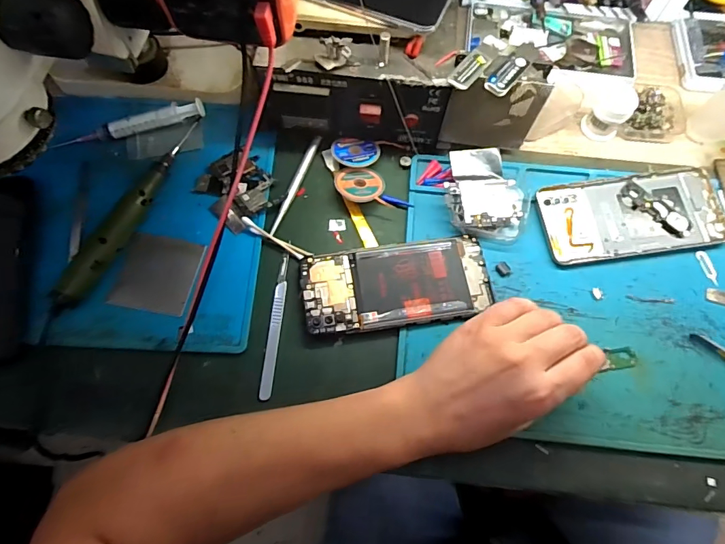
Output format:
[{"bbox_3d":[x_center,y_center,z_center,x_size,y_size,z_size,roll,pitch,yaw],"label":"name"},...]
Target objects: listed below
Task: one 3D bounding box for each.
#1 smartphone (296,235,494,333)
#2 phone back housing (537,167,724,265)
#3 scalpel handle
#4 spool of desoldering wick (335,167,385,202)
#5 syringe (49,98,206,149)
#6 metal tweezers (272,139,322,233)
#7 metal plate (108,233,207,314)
[{"bbox_3d":[0.029,0.010,0.371,0.156,0.012,0.072,-7,69,-3],"label":"smartphone"},{"bbox_3d":[0.245,-0.053,0.398,0.164,0.011,0.076,-7,69,-3],"label":"phone back housing"},{"bbox_3d":[-0.073,0.042,0.366,0.010,0.006,0.122,4,69,2],"label":"scalpel handle"},{"bbox_3d":[-0.002,-0.081,0.407,0.045,0.004,0.048,3,47,-4],"label":"spool of desoldering wick"},{"bbox_3d":[-0.222,-0.140,0.419,0.139,0.025,0.019,-13,70,-5],"label":"syringe"},{"bbox_3d":[-0.063,-0.083,0.412,0.009,0.004,0.109,20,70,7],"label":"metal tweezers"},{"bbox_3d":[-0.176,0.002,0.378,0.070,0.006,0.063,12,83,6],"label":"metal plate"}]

